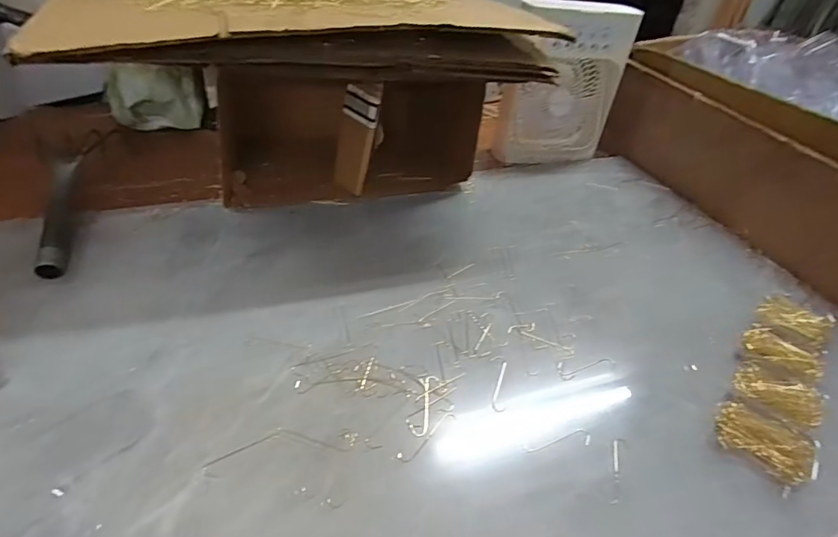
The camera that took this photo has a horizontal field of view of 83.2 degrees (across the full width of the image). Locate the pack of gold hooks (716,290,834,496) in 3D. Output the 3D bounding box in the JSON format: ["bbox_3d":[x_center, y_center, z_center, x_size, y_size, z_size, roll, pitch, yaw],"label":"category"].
[{"bbox_3d":[0.359,0.105,0.470,0.074,0.024,0.240,30,45,26],"label":"pack of gold hooks"}]

